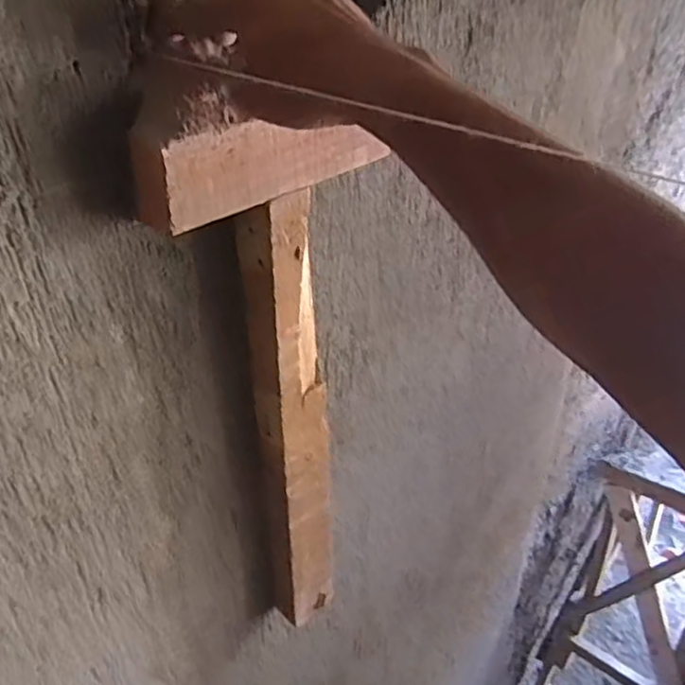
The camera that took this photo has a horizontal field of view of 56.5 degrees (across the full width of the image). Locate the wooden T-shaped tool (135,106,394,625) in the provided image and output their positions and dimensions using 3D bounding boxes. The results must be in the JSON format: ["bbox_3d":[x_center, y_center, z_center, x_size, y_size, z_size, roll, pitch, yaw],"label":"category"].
[{"bbox_3d":[-0.037,0.058,0.585,0.183,0.557,0.046,-34,45,-32],"label":"wooden T-shaped tool"}]

